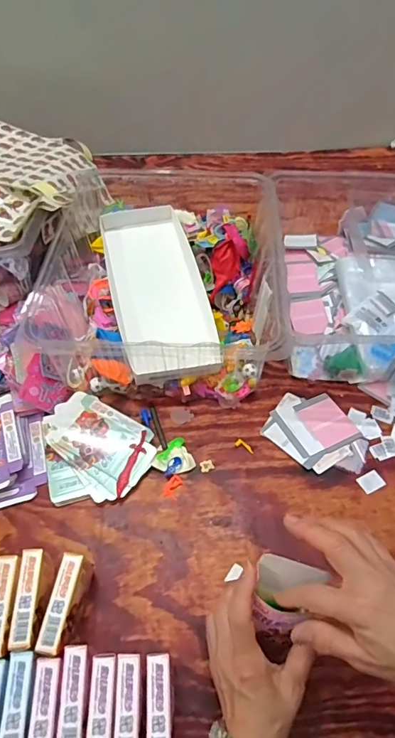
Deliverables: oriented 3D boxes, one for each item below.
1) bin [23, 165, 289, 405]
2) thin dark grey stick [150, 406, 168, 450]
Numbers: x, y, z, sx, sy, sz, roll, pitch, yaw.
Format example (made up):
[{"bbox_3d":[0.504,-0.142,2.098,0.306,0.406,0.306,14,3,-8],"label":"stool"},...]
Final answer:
[{"bbox_3d":[-0.056,-0.157,0.774,0.370,0.137,0.434,4,52,4],"label":"bin"},{"bbox_3d":[-0.056,0.084,0.658,0.010,0.011,0.075,-14,52,-13],"label":"thin dark grey stick"}]

